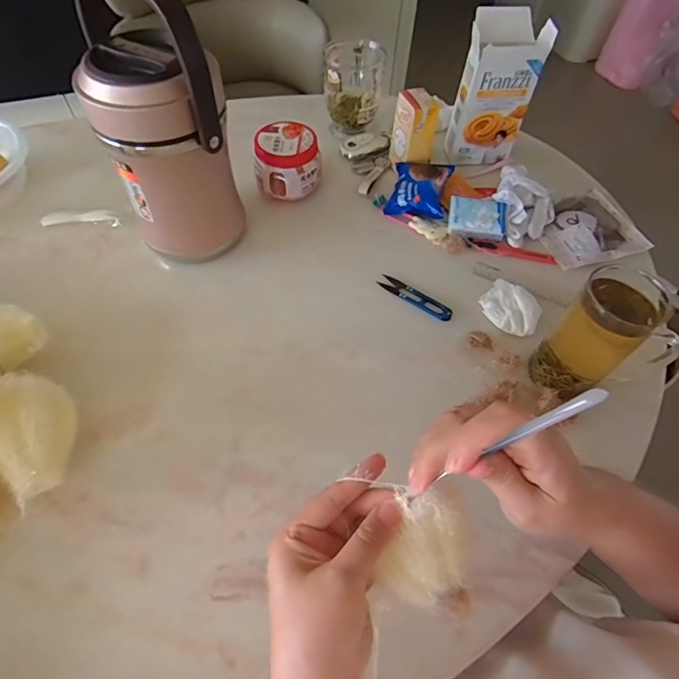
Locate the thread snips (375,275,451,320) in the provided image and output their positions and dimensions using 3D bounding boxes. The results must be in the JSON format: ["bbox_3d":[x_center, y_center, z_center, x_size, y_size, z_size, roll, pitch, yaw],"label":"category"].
[{"bbox_3d":[0.093,-0.053,0.546,0.099,0.005,0.023,34,63,18],"label":"thread snips"}]

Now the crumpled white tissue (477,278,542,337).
[{"bbox_3d":[0.206,-0.039,0.534,0.065,0.018,0.072,-39,66,-23],"label":"crumpled white tissue"}]

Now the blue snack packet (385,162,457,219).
[{"bbox_3d":[0.113,-0.214,0.629,0.081,0.036,0.093,14,58,7],"label":"blue snack packet"}]

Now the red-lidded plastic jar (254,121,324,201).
[{"bbox_3d":[-0.070,-0.249,0.632,0.089,0.073,0.089,-1,58,-3],"label":"red-lidded plastic jar"}]

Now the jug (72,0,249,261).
[{"bbox_3d":[-0.186,-0.220,0.487,0.126,0.291,0.133,-20,60,-14],"label":"jug"}]

